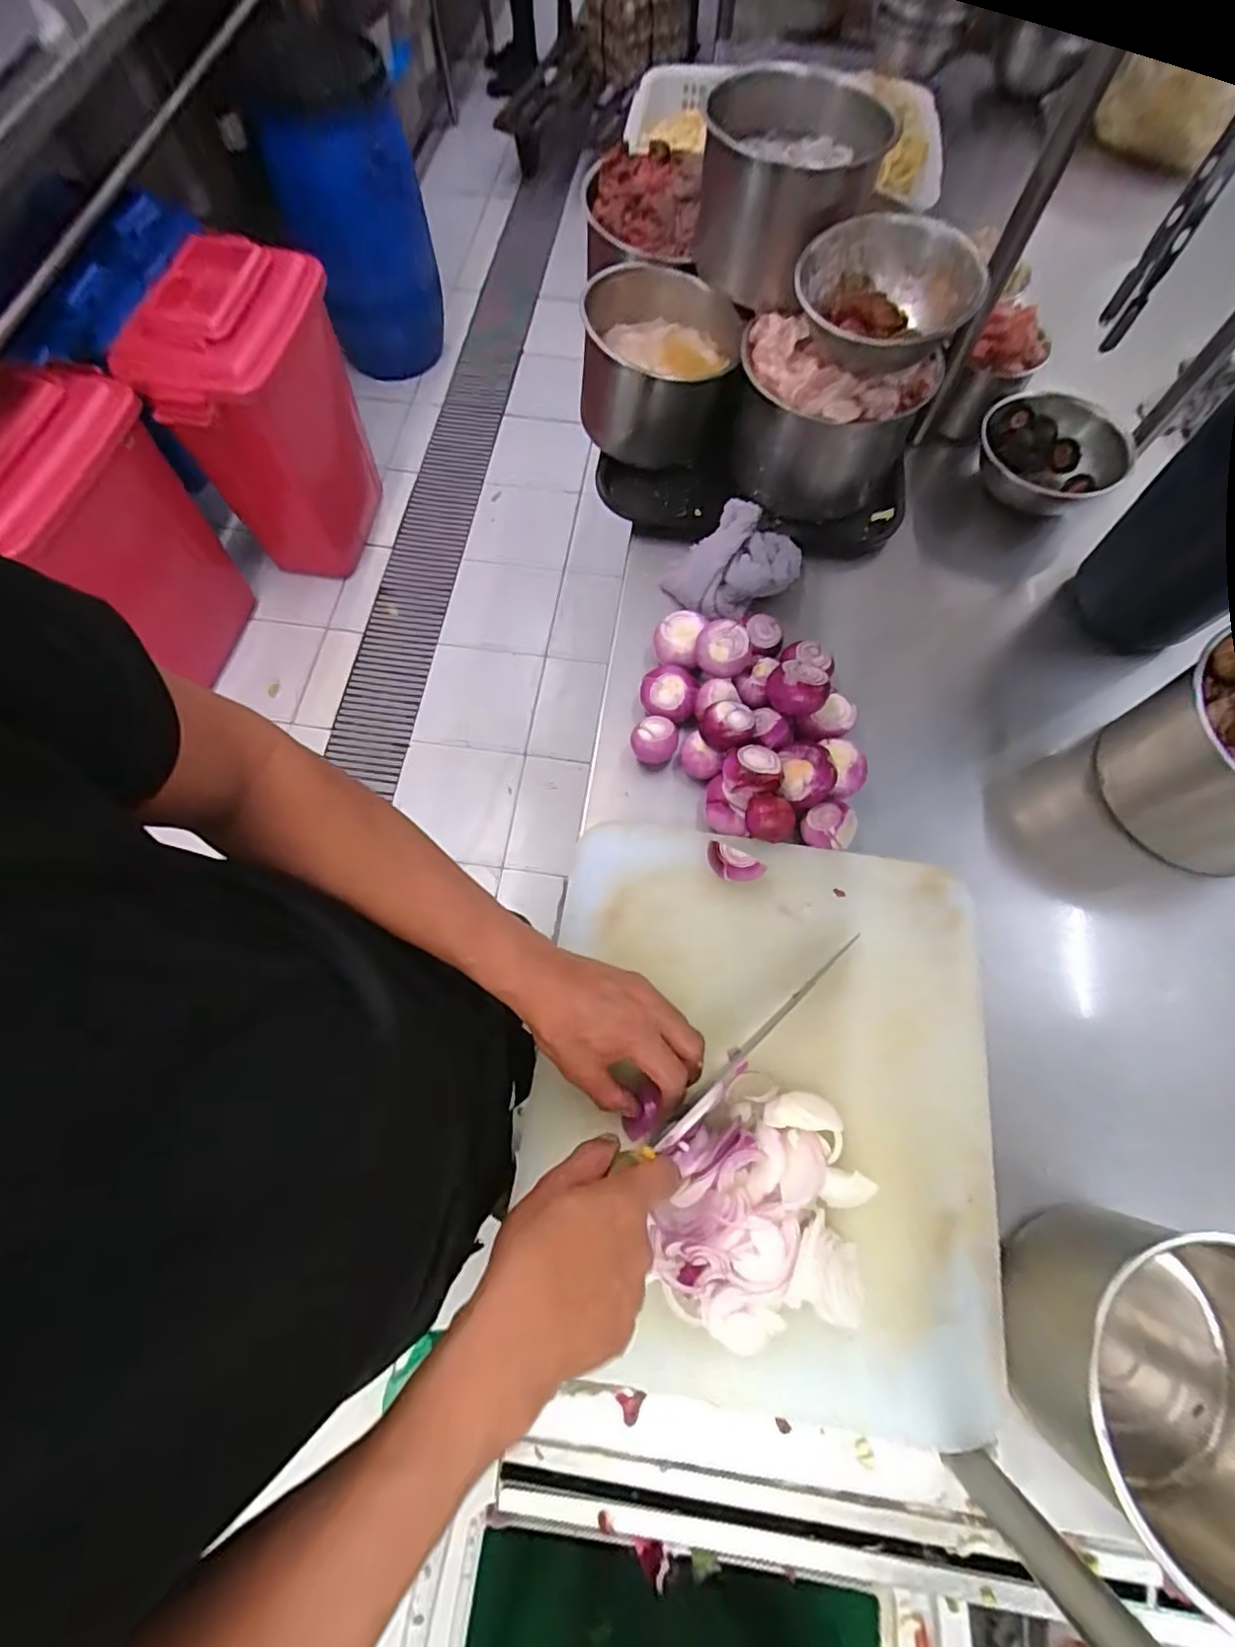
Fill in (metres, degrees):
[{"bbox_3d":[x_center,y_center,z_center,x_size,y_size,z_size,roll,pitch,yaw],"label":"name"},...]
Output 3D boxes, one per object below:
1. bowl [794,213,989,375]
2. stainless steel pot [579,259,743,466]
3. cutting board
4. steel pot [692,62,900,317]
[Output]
[{"bbox_3d":[0.236,-0.468,0.540,0.153,0.060,0.138,1,70,0],"label":"bowl"},{"bbox_3d":[0.045,-0.500,0.680,0.165,0.112,0.145,8,70,2],"label":"stainless steel pot"},{"bbox_3d":[0.108,0.207,0.468,0.339,0.031,0.388,9,70,3],"label":"cutting board"},{"bbox_3d":[0.166,-0.625,0.590,0.158,0.126,0.162,0,70,-1],"label":"steel pot"}]

